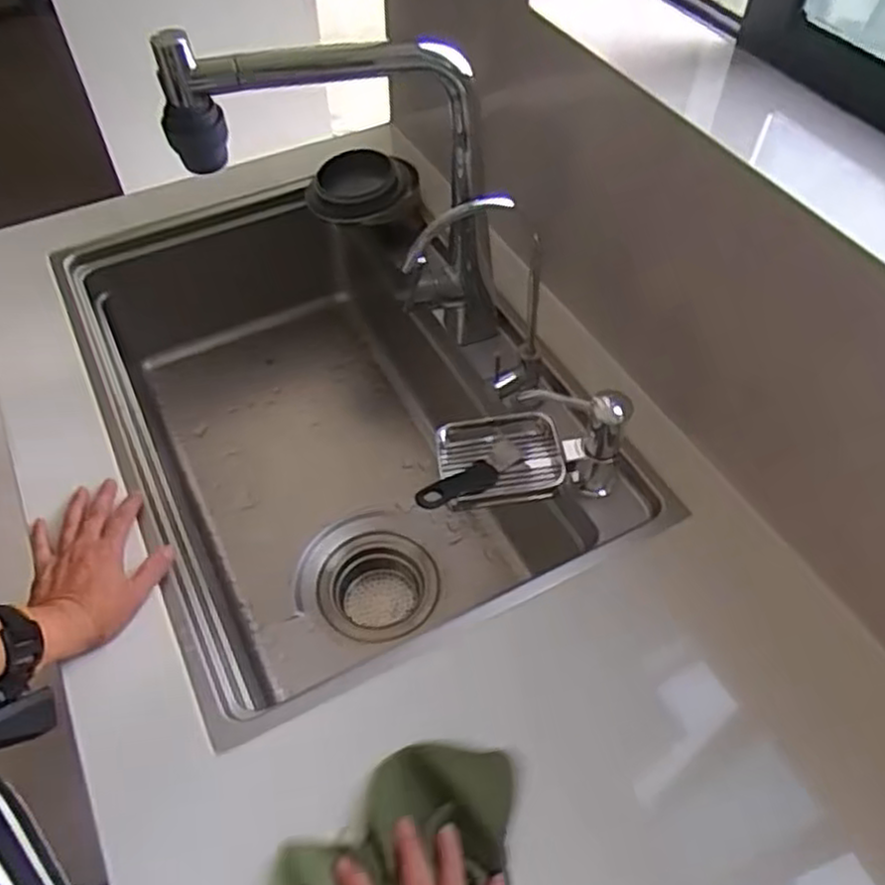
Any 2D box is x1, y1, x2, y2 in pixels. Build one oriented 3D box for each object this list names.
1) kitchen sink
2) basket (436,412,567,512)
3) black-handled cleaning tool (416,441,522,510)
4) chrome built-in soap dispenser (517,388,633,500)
[{"bbox_3d":[-0.135,-0.006,0.924,0.435,0.281,0.666,-23,56,-16],"label":"kitchen sink"},{"bbox_3d":[0.057,0.016,0.746,0.116,0.036,0.103,-8,53,-6],"label":"basket"},{"bbox_3d":[0.028,0.032,0.718,0.031,0.015,0.128,39,44,25],"label":"black-handled cleaning tool"},{"bbox_3d":[0.123,-0.004,0.739,0.099,0.122,0.042,9,53,7],"label":"chrome built-in soap dispenser"}]

